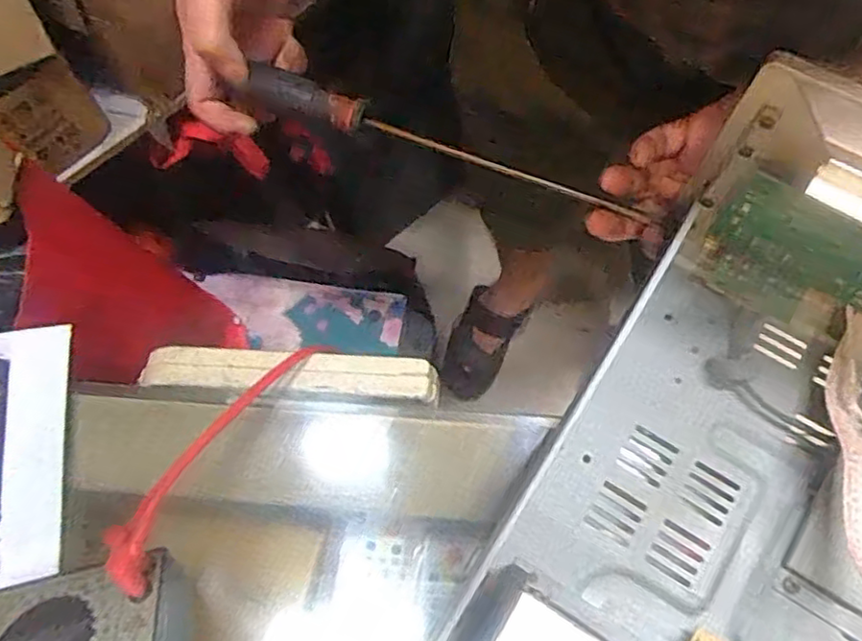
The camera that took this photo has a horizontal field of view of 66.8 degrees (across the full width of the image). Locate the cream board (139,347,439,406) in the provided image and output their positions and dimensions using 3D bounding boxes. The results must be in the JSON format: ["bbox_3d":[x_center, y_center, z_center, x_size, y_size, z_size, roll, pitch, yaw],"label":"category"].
[{"bbox_3d":[-0.089,0.032,0.404,0.184,0.012,0.027,3,71,3],"label":"cream board"}]

